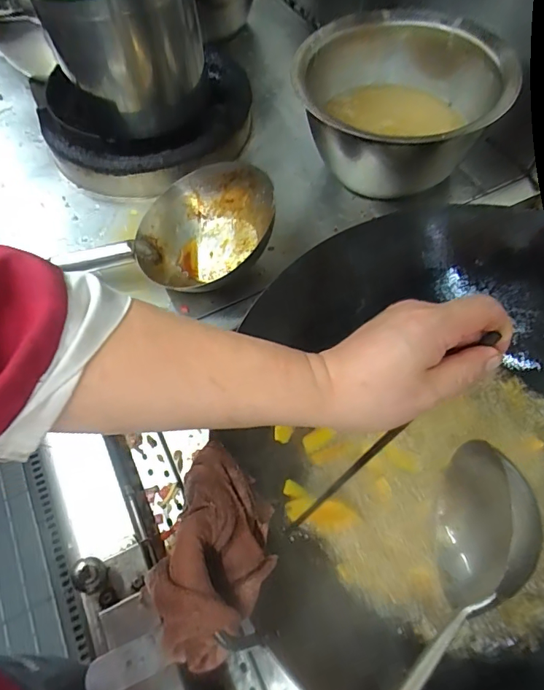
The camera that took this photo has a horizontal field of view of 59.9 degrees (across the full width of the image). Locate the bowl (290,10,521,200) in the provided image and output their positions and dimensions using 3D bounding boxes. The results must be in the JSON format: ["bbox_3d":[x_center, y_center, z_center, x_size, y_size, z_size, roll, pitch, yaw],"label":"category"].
[{"bbox_3d":[0.184,-0.354,0.702,0.284,0.131,0.266,-1,59,1],"label":"bowl"}]

